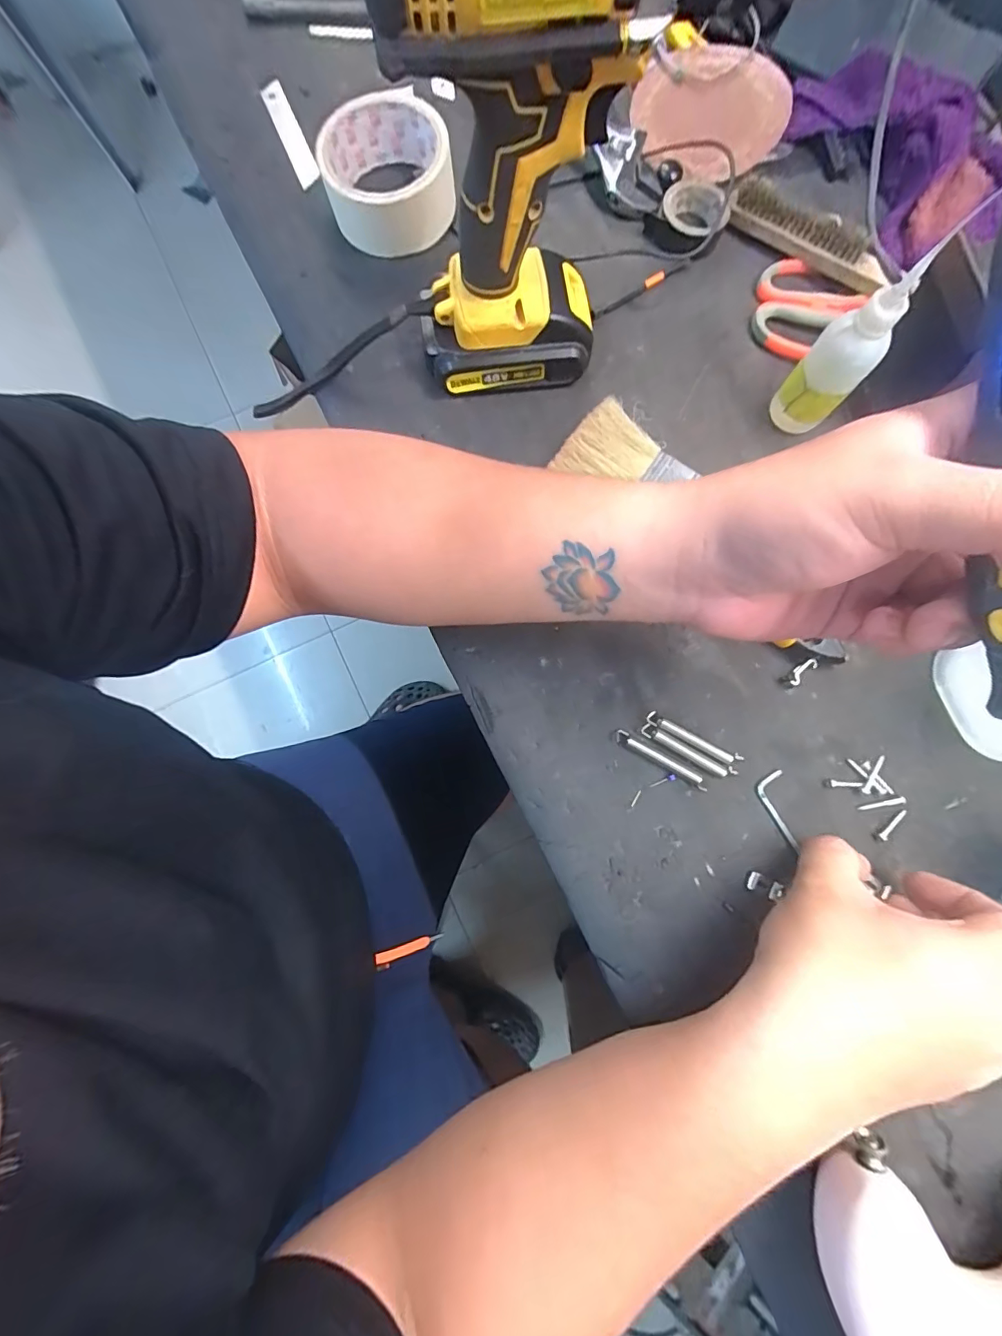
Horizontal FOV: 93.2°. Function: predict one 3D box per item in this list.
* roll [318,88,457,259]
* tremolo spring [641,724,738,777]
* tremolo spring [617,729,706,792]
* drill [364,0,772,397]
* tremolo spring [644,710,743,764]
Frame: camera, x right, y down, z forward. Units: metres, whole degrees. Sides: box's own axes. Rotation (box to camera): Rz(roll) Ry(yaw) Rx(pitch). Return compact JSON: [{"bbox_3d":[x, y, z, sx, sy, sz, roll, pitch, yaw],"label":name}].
[{"bbox_3d":[-0.080,-0.347,0.334,0.085,0.038,0.090,0,80,1],"label":"roll"},{"bbox_3d":[0.117,0.053,0.296,0.061,0.006,0.008,27,81,5],"label":"tremolo spring"},{"bbox_3d":[0.100,0.058,0.295,0.062,0.008,0.007,31,82,6],"label":"tremolo spring"},{"bbox_3d":[0.041,-0.250,0.234,0.178,0.197,0.065,-18,80,-3],"label":"drill"},{"bbox_3d":[0.121,0.045,0.298,0.062,0.007,0.008,27,81,5],"label":"tremolo spring"}]

